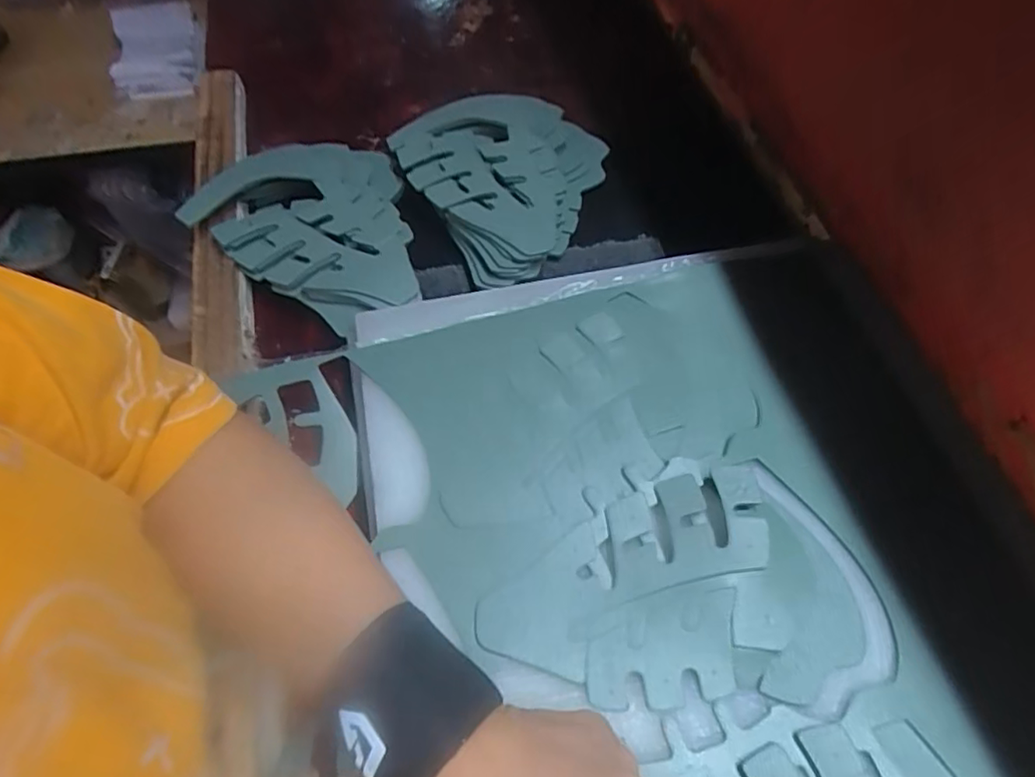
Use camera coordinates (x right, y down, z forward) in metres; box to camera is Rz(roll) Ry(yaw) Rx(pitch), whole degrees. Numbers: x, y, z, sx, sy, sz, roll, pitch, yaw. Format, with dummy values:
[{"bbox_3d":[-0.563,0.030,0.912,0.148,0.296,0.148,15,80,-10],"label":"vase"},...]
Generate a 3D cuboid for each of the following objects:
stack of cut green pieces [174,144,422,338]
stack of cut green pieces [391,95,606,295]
[{"bbox_3d":[-0.144,-0.133,0.467,0.202,0.021,0.145,32,63,16],"label":"stack of cut green pieces"},{"bbox_3d":[-0.002,-0.175,0.483,0.152,0.029,0.181,-27,63,-18],"label":"stack of cut green pieces"}]

